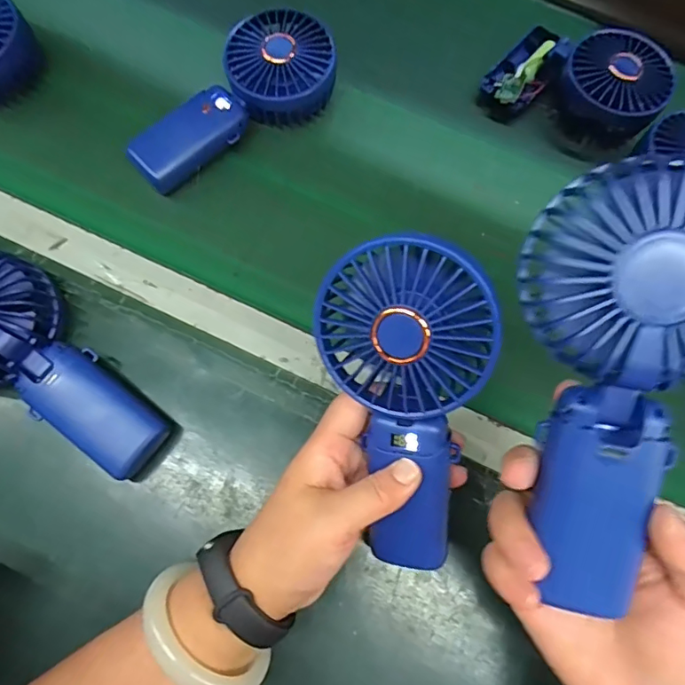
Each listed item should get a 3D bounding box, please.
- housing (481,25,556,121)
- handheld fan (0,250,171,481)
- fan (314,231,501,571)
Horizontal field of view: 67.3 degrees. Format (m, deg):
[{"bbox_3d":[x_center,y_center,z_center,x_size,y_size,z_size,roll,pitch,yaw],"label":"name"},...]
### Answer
[{"bbox_3d":[0.160,-0.240,0.447,0.043,0.031,0.095,38,74,9],"label":"housing"},{"bbox_3d":[-0.189,0.014,0.325,0.176,0.052,0.083,36,76,8],"label":"handheld fan"},{"bbox_3d":[0.032,0.036,0.264,0.077,0.047,0.176,-5,107,-1],"label":"fan"}]

